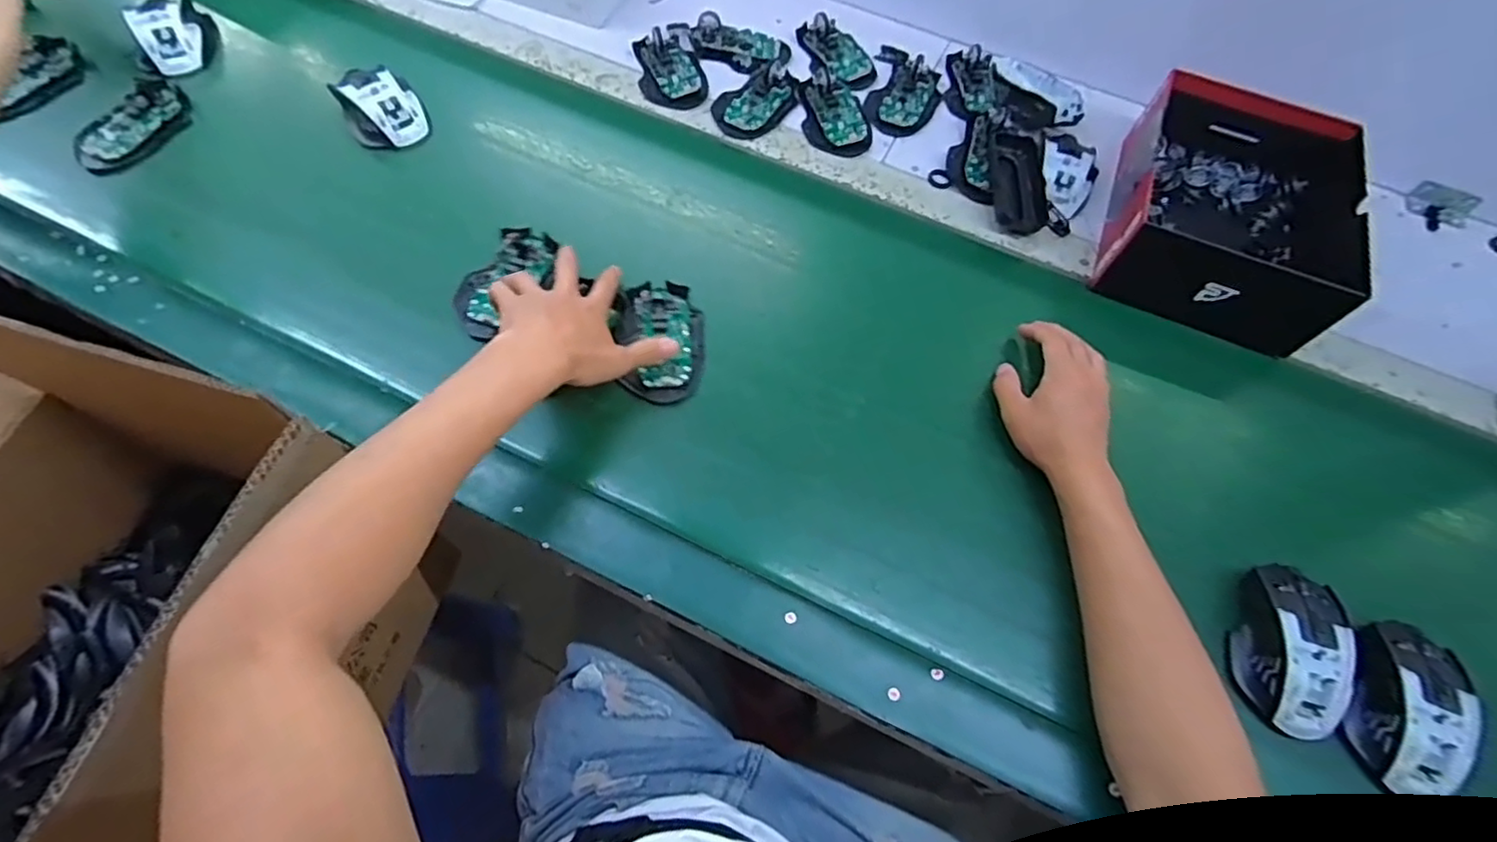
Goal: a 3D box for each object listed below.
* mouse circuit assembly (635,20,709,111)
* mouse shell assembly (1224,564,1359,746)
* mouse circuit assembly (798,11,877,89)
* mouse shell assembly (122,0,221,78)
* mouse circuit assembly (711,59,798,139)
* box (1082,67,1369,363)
[{"bbox_3d":[-0.088,-0.403,0.729,0.071,0.024,0.122,-9,64,-8],"label":"mouse circuit assembly"},{"bbox_3d":[0.389,0.161,0.462,0.065,0.036,0.112,15,63,5],"label":"mouse shell assembly"},{"bbox_3d":[0.105,-0.431,0.753,0.072,0.023,0.107,-12,64,-9],"label":"mouse circuit assembly"},{"bbox_3d":[-0.612,-0.412,0.687,0.072,0.037,0.098,-20,66,-13],"label":"mouse shell assembly"},{"bbox_3d":[0.006,-0.355,0.709,0.066,0.023,0.106,34,66,14],"label":"mouse circuit assembly"},{"bbox_3d":[0.454,-0.205,0.617,0.189,0.079,0.244,25,64,10],"label":"box"}]

